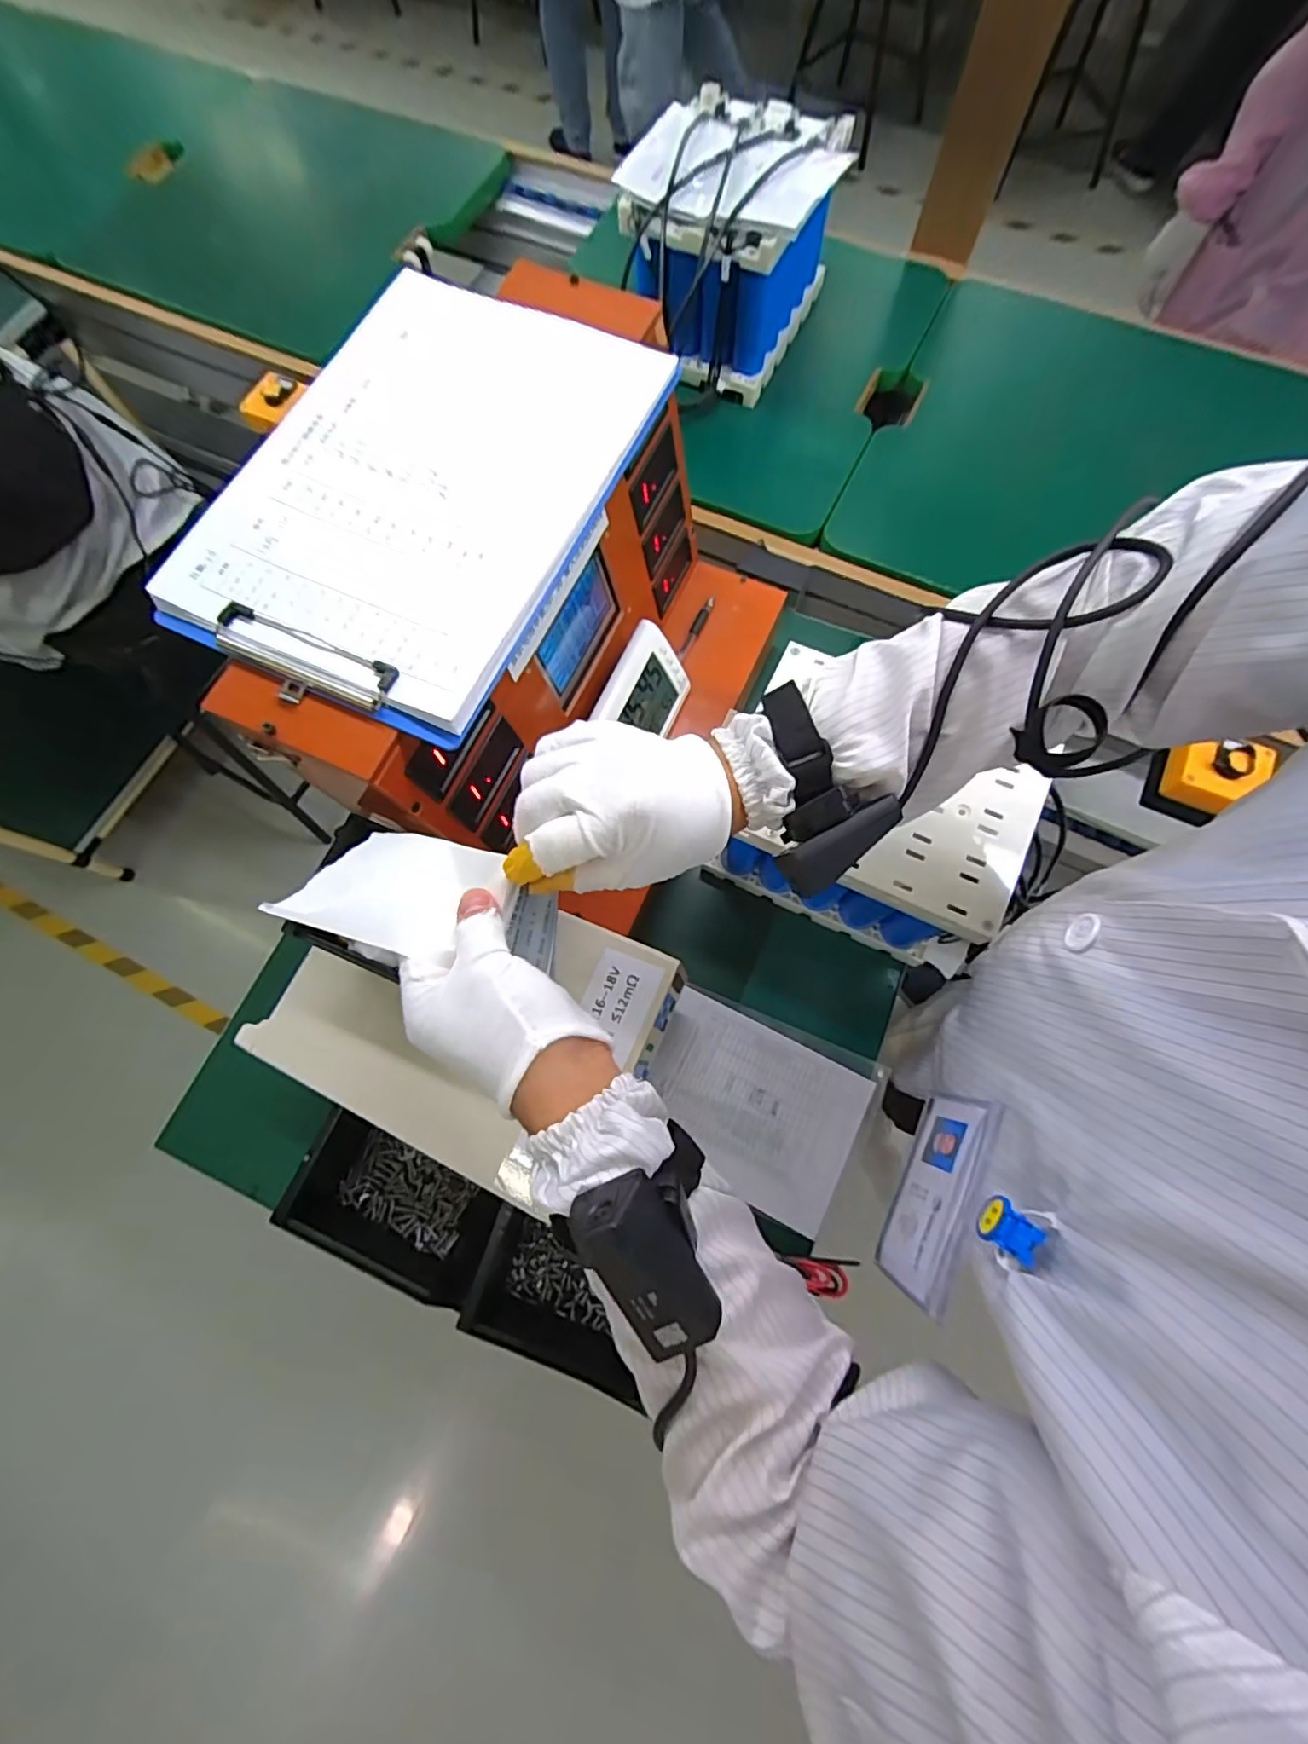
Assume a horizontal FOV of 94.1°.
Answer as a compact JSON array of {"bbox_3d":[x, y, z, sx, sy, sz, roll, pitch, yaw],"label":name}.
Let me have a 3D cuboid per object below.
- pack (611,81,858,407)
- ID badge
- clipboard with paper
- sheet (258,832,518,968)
[{"bbox_3d":[0.084,-0.729,0.715,0.203,0.160,0.230,21,76,5],"label":"pack"},{"bbox_3d":[0.142,0.160,0.309,0.006,0.069,0.096,26,77,7],"label":"ID badge"},{"bbox_3d":[-0.147,-0.246,0.380,0.214,0.014,0.298,25,76,6],"label":"clipboard with paper"},{"bbox_3d":[-0.138,0.010,0.335,0.114,0.007,0.069,13,59,9],"label":"sheet"}]

